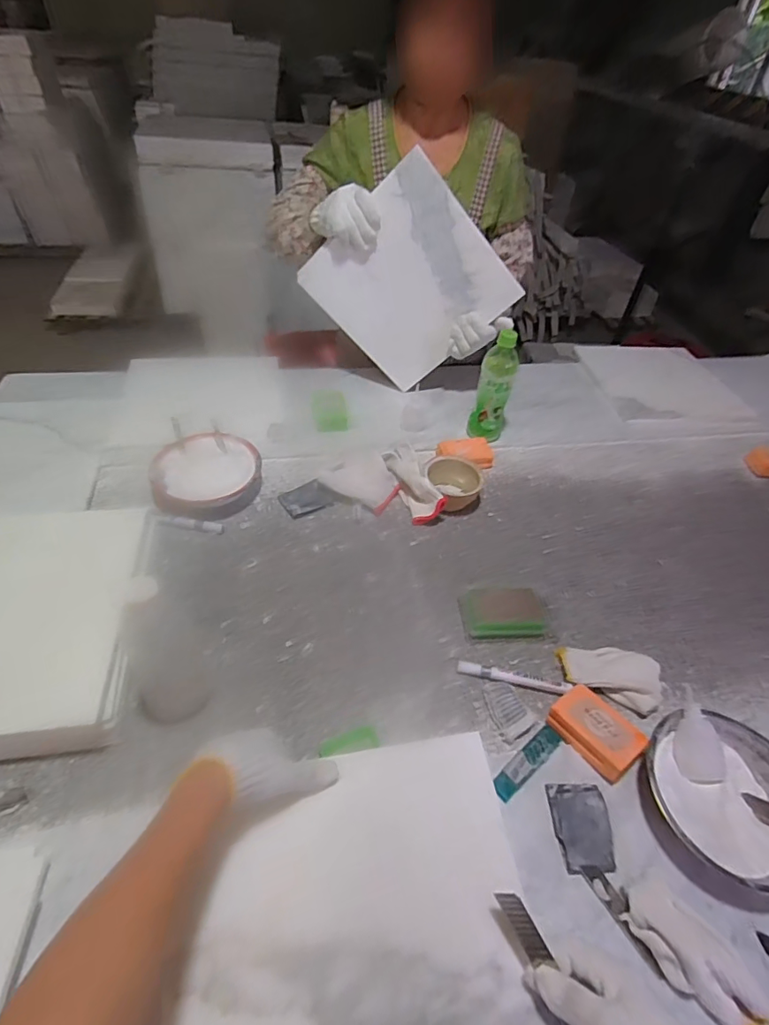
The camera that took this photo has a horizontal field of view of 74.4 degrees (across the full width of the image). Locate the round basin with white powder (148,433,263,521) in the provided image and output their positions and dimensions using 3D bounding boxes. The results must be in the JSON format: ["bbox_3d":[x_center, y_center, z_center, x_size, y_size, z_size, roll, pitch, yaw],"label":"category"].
[{"bbox_3d":[-0.281,-0.055,0.809,0.164,0.066,0.137,-16,51,-19],"label":"round basin with white powder"}]

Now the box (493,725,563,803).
[{"bbox_3d":[0.158,0.274,0.559,0.104,0.011,0.023,-30,57,-28],"label":"box"}]

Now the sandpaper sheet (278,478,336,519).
[{"bbox_3d":[-0.126,-0.023,0.824,0.077,0.007,0.062,-28,60,-19],"label":"sandpaper sheet"}]

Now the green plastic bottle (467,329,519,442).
[{"bbox_3d":[0.200,-0.221,0.926,0.061,0.203,0.063,3,47,-3],"label":"green plastic bottle"}]

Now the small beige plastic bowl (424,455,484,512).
[{"bbox_3d":[0.116,-0.052,0.858,0.093,0.056,0.097,2,46,-2],"label":"small beige plastic bowl"}]

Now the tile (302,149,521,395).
[{"bbox_3d":[0.048,-0.421,0.938,0.300,0.296,0.017,42,32,-25],"label":"tile"}]

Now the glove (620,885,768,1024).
[{"bbox_3d":[0.268,0.387,0.438,0.047,0.031,0.116,-31,57,-28],"label":"glove"}]

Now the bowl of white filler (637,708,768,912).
[{"bbox_3d":[0.355,0.305,0.538,0.163,0.062,0.168,3,47,-3],"label":"bowl of white filler"}]

